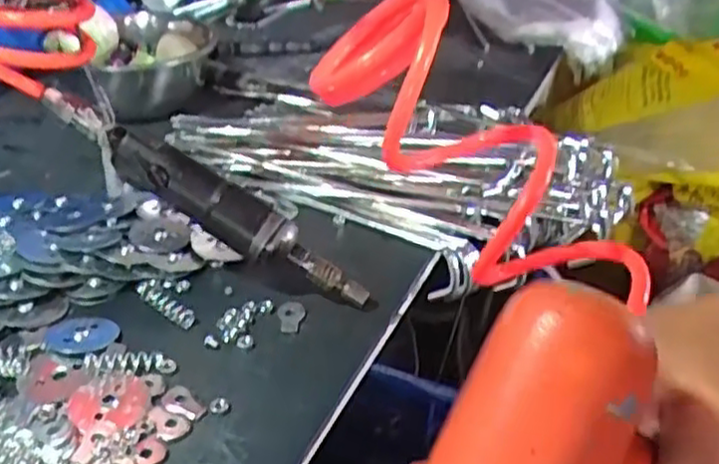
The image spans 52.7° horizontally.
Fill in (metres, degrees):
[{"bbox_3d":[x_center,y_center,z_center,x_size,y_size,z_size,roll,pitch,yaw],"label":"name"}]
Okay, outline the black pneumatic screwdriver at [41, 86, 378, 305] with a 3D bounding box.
[{"bbox_3d":[-0.107,-0.023,0.510,0.266,0.034,0.033,32,37,0],"label":"black pneumatic screwdriver"}]

